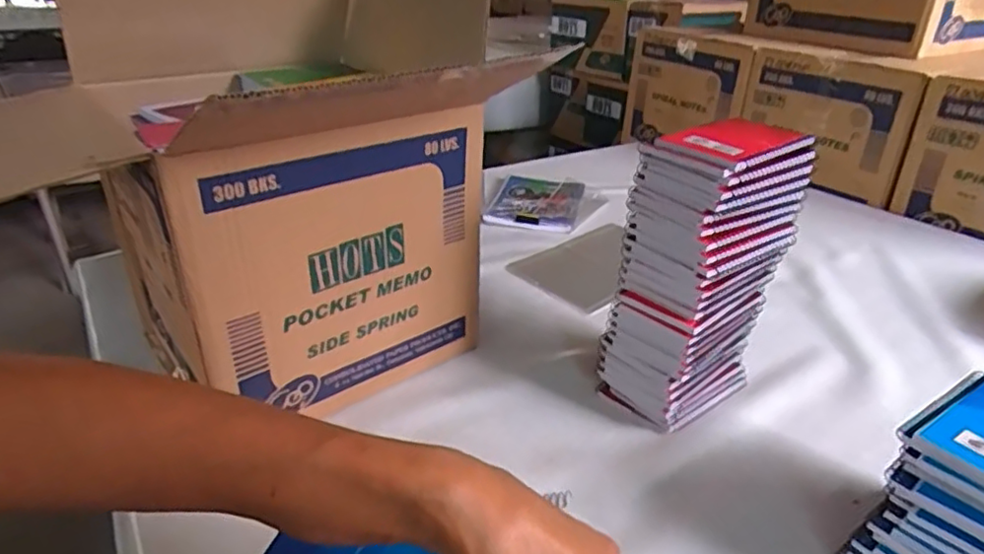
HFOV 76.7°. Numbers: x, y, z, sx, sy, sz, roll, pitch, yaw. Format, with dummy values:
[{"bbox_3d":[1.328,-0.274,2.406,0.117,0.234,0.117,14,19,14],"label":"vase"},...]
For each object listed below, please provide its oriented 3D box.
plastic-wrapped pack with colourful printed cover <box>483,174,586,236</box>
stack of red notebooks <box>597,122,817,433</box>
[{"bbox_3d":[0.081,-0.139,1.150,0.158,0.021,0.225,8,28,11],"label":"plastic-wrapped pack with colourful printed cover"},{"bbox_3d":[0.201,0.005,0.612,0.140,0.281,0.095,-17,33,-32],"label":"stack of red notebooks"}]

